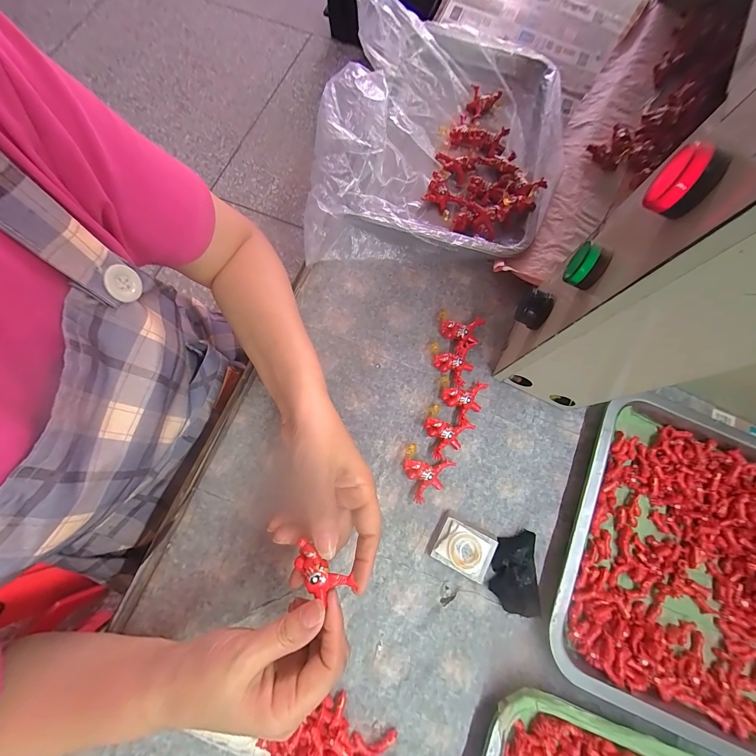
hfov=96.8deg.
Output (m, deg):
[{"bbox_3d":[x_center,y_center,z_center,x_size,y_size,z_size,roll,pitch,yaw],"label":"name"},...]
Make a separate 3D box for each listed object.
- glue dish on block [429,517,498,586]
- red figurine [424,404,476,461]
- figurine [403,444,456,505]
[{"bbox_3d":[0.077,0.152,0.298,0.051,0.019,0.040,25,76,5],"label":"glue dish on block"},{"bbox_3d":[0.063,0.055,0.324,0.043,0.016,0.046,31,77,6],"label":"red figurine"},{"bbox_3d":[0.042,0.092,0.315,0.044,0.015,0.046,24,76,5],"label":"figurine"}]

